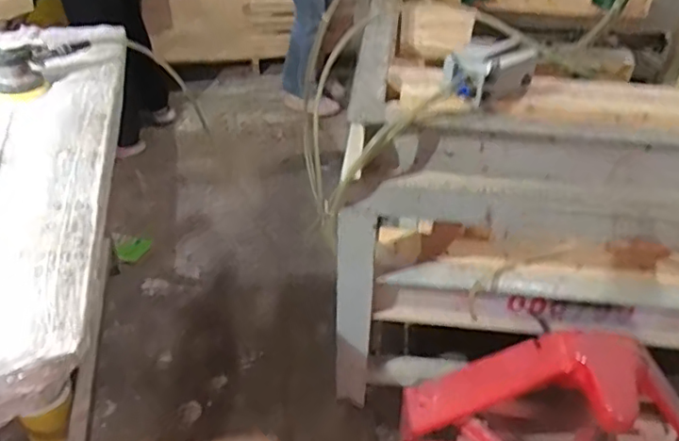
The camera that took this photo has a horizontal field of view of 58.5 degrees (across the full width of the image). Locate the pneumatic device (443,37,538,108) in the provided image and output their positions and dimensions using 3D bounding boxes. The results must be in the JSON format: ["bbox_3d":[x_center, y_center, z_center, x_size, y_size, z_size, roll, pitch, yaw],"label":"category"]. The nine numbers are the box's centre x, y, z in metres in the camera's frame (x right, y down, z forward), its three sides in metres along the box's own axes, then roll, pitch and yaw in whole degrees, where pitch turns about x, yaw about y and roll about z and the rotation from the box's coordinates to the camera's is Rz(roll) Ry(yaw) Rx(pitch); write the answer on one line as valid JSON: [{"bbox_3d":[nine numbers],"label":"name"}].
[{"bbox_3d":[0.262,-0.252,1.055,0.163,0.092,0.081,-19,44,-24],"label":"pneumatic device"}]

